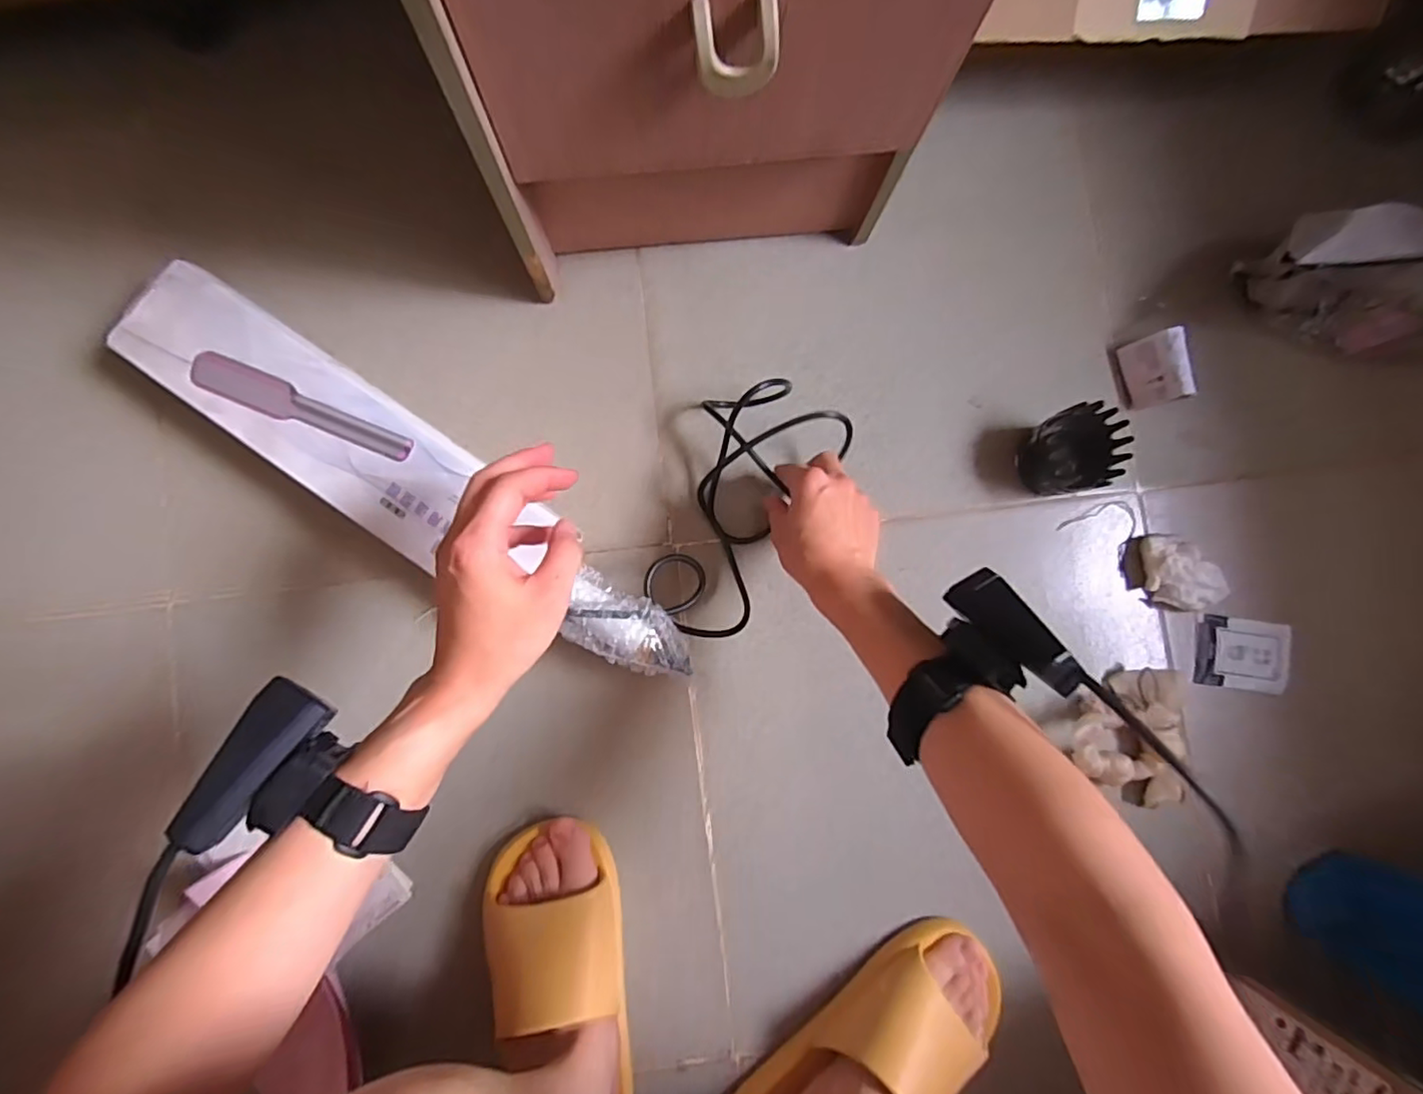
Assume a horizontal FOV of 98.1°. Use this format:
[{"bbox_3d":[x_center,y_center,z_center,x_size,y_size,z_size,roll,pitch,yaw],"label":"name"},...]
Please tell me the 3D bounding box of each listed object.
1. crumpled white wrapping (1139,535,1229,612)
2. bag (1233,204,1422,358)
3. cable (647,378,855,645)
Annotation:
[{"bbox_3d":[0.386,0.023,0.511,0.047,0.023,0.071,-43,87,-3],"label":"crumpled white wrapping"},{"bbox_3d":[0.578,-0.198,0.471,0.278,0.129,0.069,10,86,14],"label":"bag"},{"bbox_3d":[0.027,-0.028,0.483,0.112,0.061,0.203,20,87,1],"label":"cable"}]

